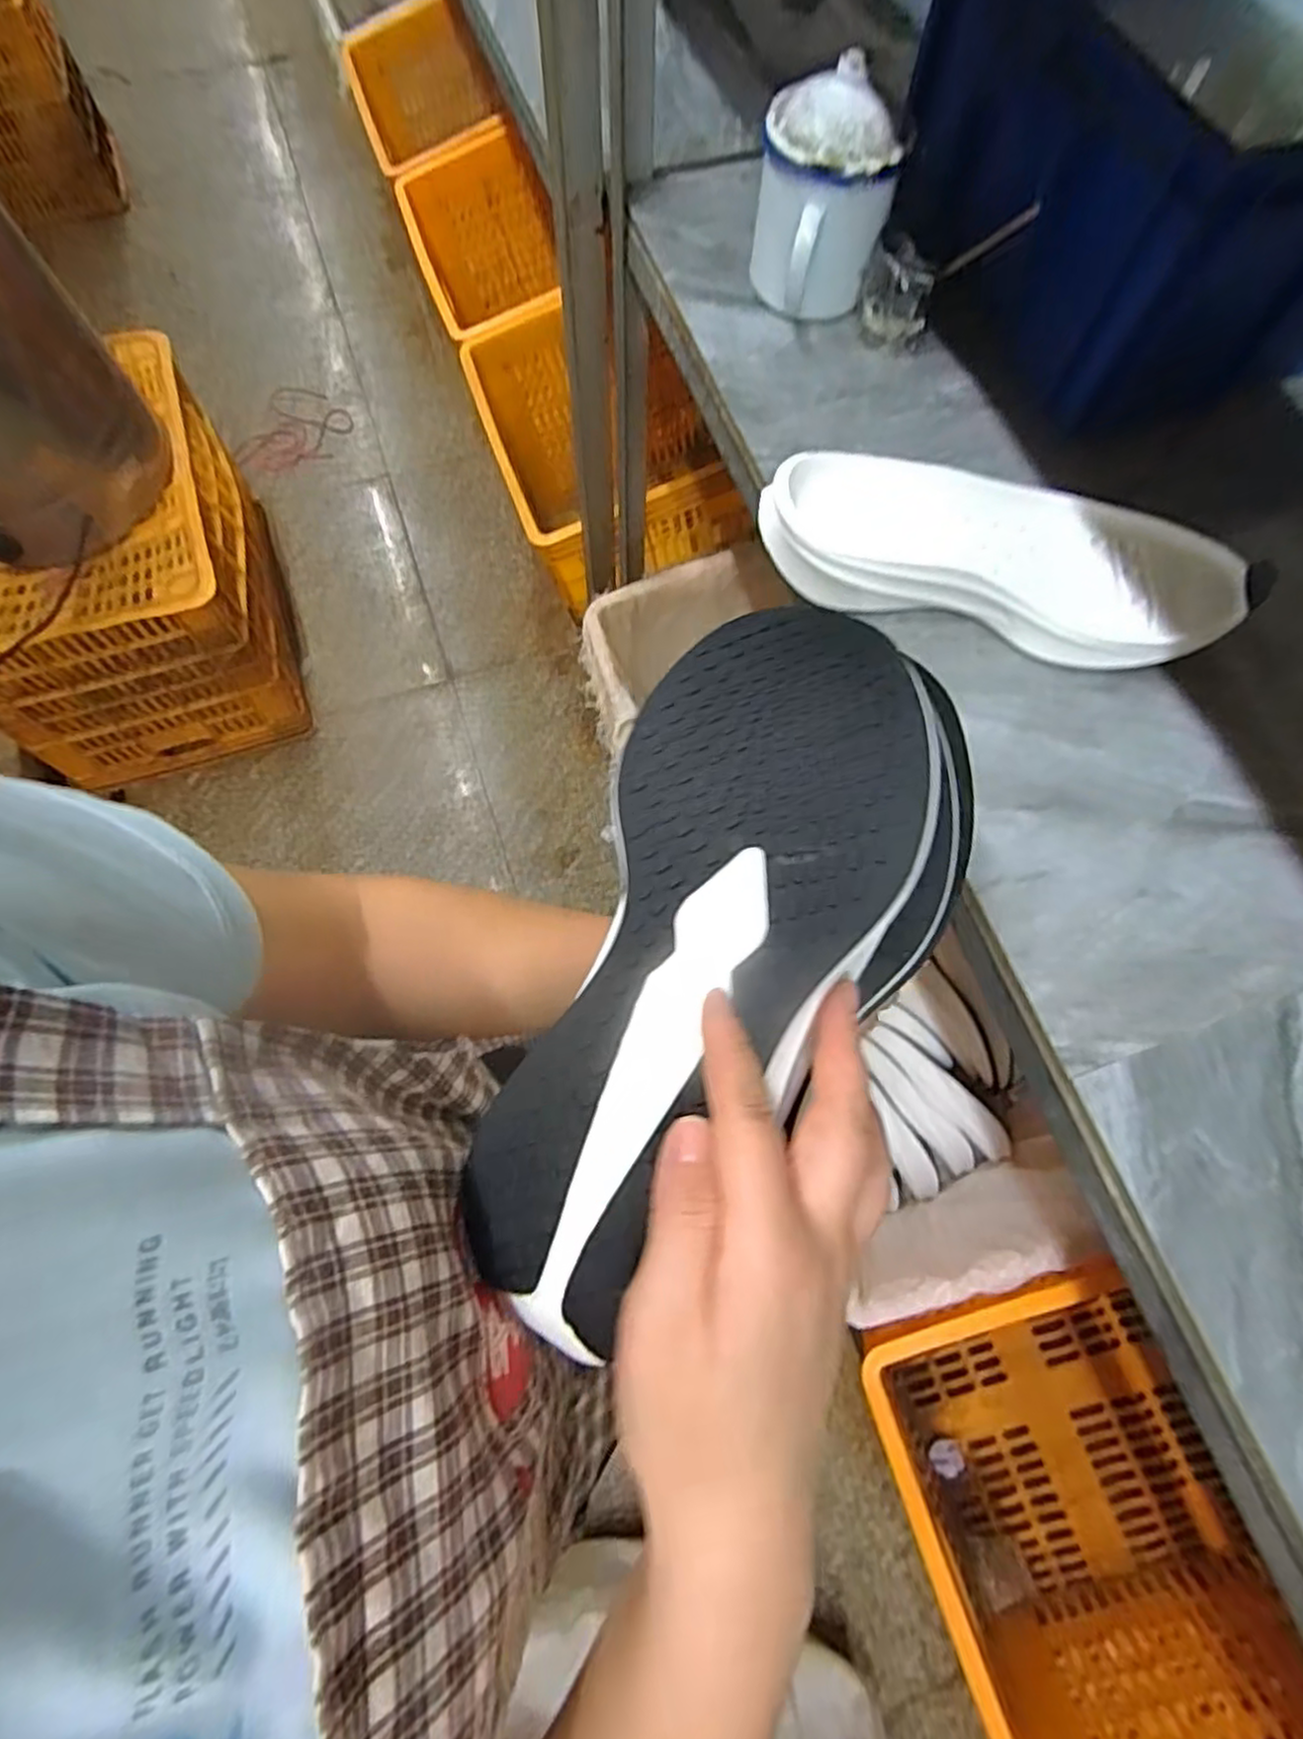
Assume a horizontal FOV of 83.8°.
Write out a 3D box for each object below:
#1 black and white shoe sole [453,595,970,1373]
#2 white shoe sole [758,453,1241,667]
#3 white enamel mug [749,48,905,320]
[{"bbox_3d":[0.018,0.024,0.262,0.117,0.043,0.274,28,83,8],"label":"black and white shoe sole"},{"bbox_3d":[0.218,-0.202,0.473,0.296,0.048,0.113,11,71,2],"label":"white shoe sole"},{"bbox_3d":[0.118,-0.493,0.534,0.082,0.127,0.099,-22,73,-9],"label":"white enamel mug"}]

